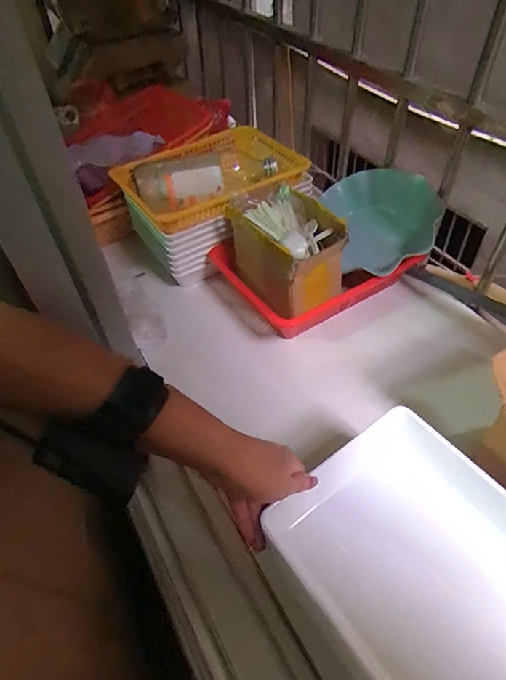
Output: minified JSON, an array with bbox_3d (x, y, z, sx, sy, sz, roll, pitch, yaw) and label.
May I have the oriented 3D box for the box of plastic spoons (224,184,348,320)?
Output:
[{"bbox_3d":[0.049,-0.129,0.701,0.117,0.153,0.193,-24,52,-17],"label":"box of plastic spoons"}]

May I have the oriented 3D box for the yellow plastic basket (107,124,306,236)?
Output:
[{"bbox_3d":[-0.062,-0.275,0.796,0.302,0.088,0.225,-28,53,-20],"label":"yellow plastic basket"}]

